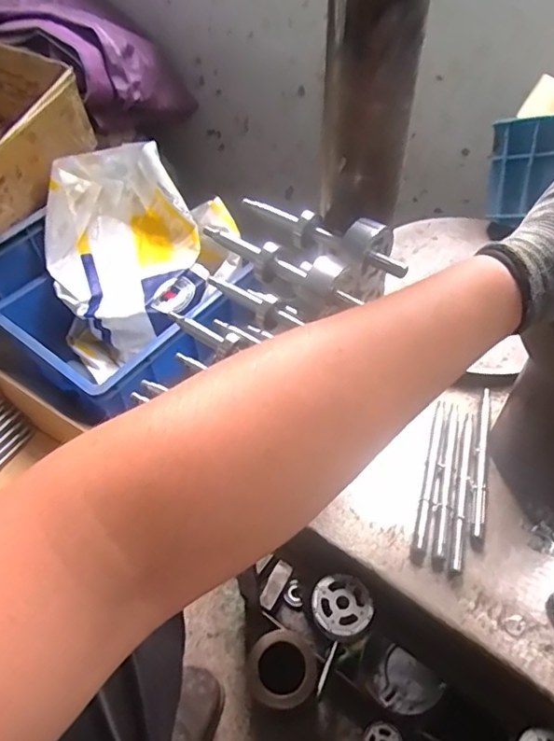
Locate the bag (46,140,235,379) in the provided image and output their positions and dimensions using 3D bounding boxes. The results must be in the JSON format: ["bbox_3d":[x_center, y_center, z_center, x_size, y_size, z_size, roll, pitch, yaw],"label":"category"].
[{"bbox_3d":[-0.247,-0.216,0.965,0.317,0.234,0.268,-25,54,-17],"label":"bag"}]

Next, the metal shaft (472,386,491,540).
[{"bbox_3d":[0.194,0.082,0.519,0.010,0.004,0.160,12,52,11],"label":"metal shaft"}]

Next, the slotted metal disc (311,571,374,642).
[{"bbox_3d":[0.056,0.204,0.476,0.051,0.009,0.054,-1,51,1],"label":"slotted metal disc"}]

